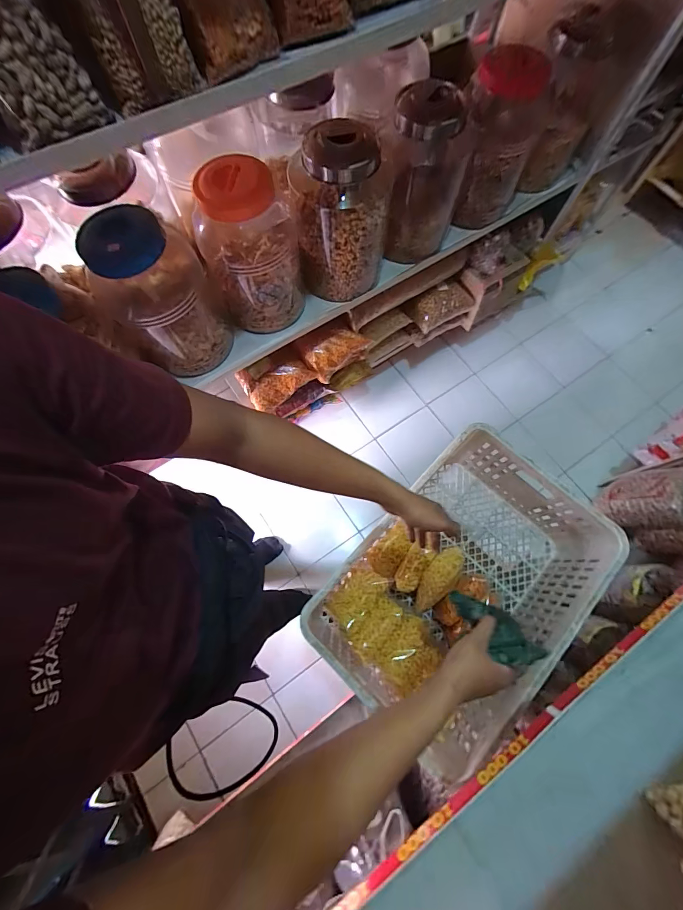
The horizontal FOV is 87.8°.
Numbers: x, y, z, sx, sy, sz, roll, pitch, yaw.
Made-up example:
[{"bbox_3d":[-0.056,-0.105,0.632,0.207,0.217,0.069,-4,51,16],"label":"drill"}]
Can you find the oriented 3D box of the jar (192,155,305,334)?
[{"bbox_3d":[-0.229,-0.514,0.903,0.237,0.363,0.198,-12,72,-4],"label":"jar"}]

